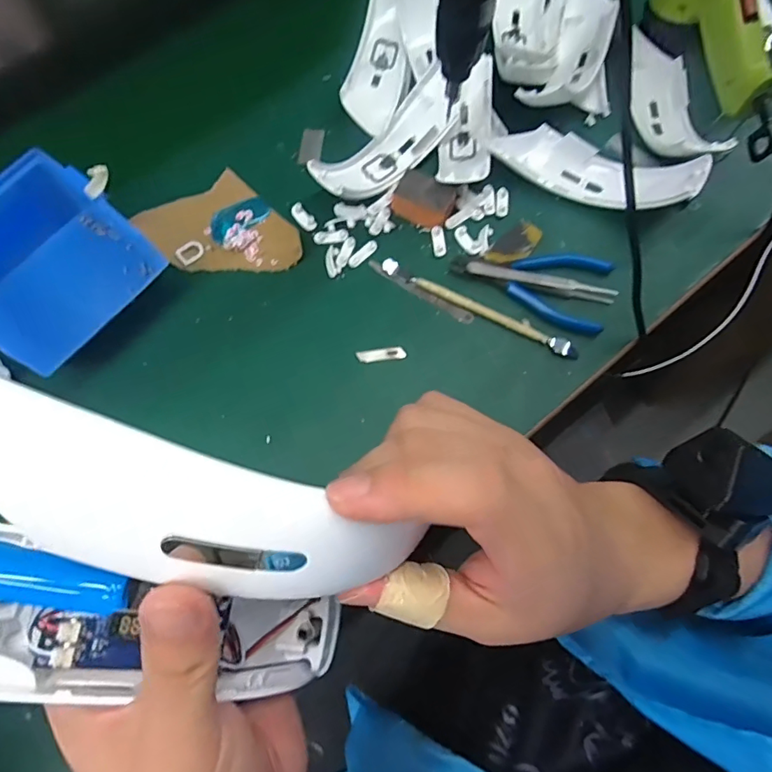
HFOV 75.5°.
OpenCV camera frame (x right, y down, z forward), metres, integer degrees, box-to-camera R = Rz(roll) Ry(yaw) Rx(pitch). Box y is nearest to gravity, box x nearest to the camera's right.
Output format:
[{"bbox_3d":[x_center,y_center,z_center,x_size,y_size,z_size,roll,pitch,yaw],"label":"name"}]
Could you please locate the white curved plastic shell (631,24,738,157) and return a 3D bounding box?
[{"bbox_3d":[0.229,-0.228,0.402,0.039,0.040,0.146,-5,66,-1],"label":"white curved plastic shell"}]

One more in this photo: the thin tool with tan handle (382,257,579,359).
[{"bbox_3d":[0.072,-0.062,0.386,0.164,0.006,0.013,27,75,9],"label":"thin tool with tan handle"}]

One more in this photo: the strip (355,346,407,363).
[{"bbox_3d":[-0.004,-0.024,0.381,0.037,0.004,0.010,-6,73,-1],"label":"strip"}]

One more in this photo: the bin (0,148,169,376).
[{"bbox_3d":[-0.242,-0.088,0.369,0.138,0.059,0.124,40,78,12],"label":"bin"}]

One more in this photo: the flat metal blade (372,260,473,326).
[{"bbox_3d":[0.027,-0.074,0.394,0.093,0.004,0.010,30,76,9],"label":"flat metal blade"}]

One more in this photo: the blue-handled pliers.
[{"bbox_3d":[0.111,-0.082,0.384,0.118,0.006,0.062,15,74,5],"label":"blue-handled pliers"}]

